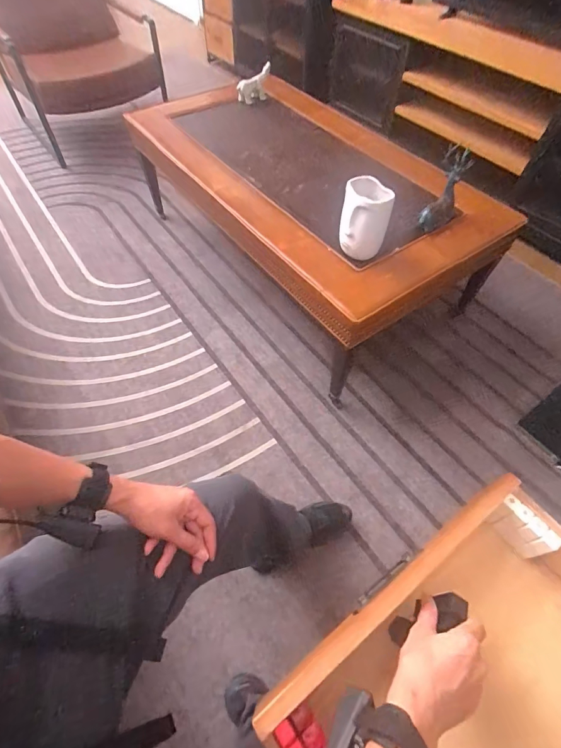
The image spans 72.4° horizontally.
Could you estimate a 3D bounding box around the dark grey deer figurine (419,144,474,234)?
[{"bbox_3d":[0.472,-0.515,1.088,0.087,0.170,0.127,27,60,16],"label":"dark grey deer figurine"}]

